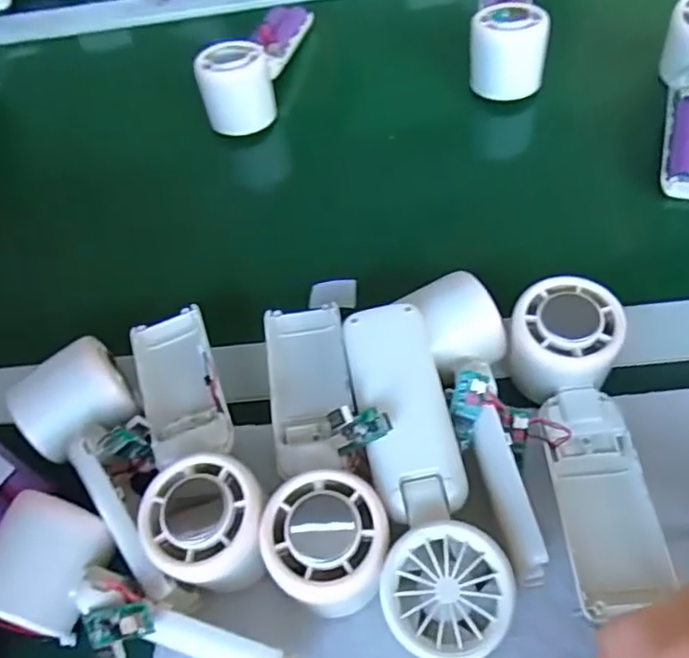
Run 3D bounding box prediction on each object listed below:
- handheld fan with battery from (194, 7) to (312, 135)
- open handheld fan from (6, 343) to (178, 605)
[{"bbox_3d":[-0.071,-0.238,0.543,0.052,0.060,0.165,9,59,14],"label":"handheld fan with battery"},{"bbox_3d":[-0.121,0.076,0.340,0.060,0.045,0.154,-34,60,-14],"label":"open handheld fan"}]

